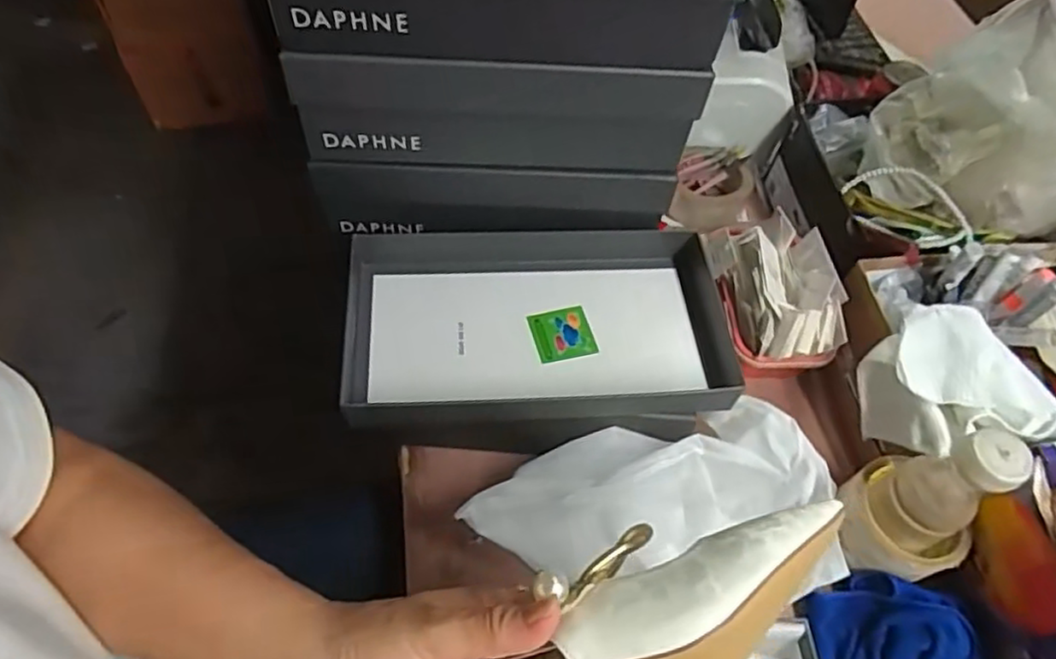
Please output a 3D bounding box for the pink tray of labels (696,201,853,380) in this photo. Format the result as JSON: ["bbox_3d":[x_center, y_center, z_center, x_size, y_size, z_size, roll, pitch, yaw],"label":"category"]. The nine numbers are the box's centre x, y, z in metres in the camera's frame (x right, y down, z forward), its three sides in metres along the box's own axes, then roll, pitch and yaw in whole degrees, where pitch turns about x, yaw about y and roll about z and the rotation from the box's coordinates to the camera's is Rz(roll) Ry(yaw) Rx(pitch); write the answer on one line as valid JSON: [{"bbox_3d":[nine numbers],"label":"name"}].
[{"bbox_3d":[0.238,-0.039,0.645,0.099,0.063,0.159,-3,57,-6],"label":"pink tray of labels"}]

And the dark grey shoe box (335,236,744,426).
[{"bbox_3d":[0.015,0.005,0.566,0.334,0.070,0.171,-3,57,-6],"label":"dark grey shoe box"}]

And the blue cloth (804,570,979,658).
[{"bbox_3d":[0.279,0.240,0.510,0.099,0.050,0.103,-16,59,-14],"label":"blue cloth"}]

